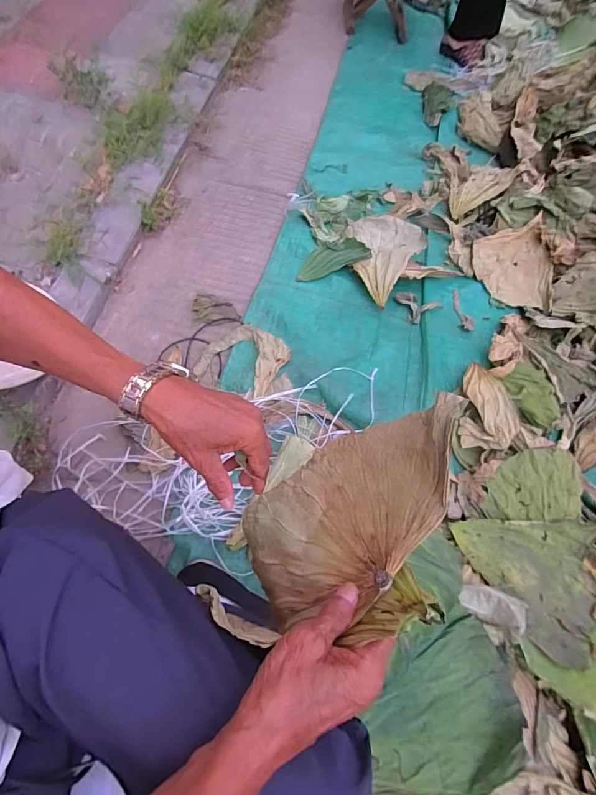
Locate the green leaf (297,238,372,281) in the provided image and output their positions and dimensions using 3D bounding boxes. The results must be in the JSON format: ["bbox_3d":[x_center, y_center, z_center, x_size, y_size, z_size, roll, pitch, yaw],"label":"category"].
[{"bbox_3d":[0.082,-0.350,0.972,0.183,0.016,0.083,-20,67,4],"label":"green leaf"}]

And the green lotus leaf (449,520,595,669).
[{"bbox_3d":[0.409,0.320,0.658,0.266,0.063,0.214,1,65,-3],"label":"green lotus leaf"}]

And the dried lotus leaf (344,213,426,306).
[{"bbox_3d":[0.231,-0.355,0.977,0.191,0.048,0.277,-3,65,-5],"label":"dried lotus leaf"}]

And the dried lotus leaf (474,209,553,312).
[{"bbox_3d":[0.551,-0.327,0.987,0.173,0.027,0.212,-12,92,6],"label":"dried lotus leaf"}]

